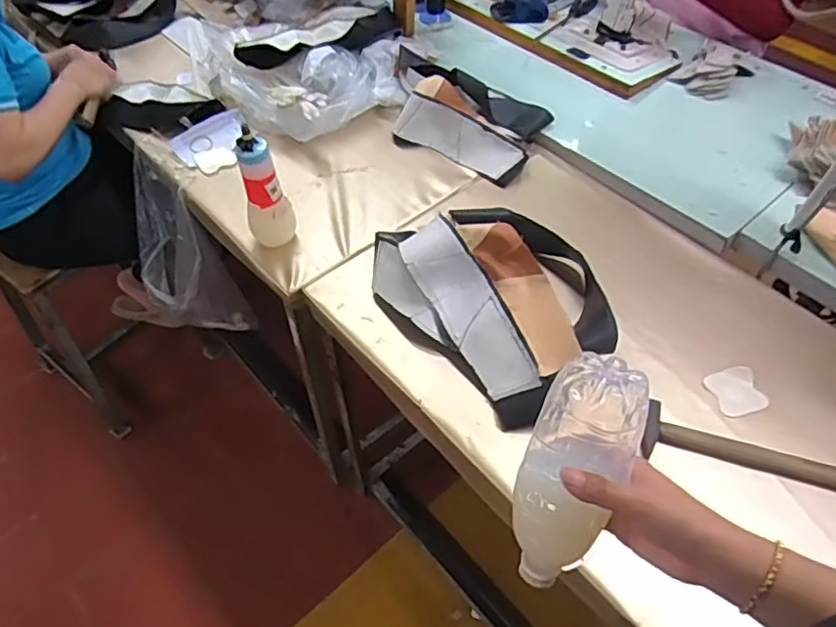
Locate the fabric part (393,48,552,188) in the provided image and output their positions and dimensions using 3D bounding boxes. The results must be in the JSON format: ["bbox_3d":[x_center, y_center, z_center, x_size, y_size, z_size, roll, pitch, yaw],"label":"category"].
[{"bbox_3d":[0.070,-0.364,1.117,0.310,0.087,0.179,27,56,19],"label":"fabric part"}]

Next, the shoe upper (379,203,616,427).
[{"bbox_3d":[0.118,-0.051,0.849,0.267,0.125,0.335,-34,59,-24],"label":"shoe upper"}]

